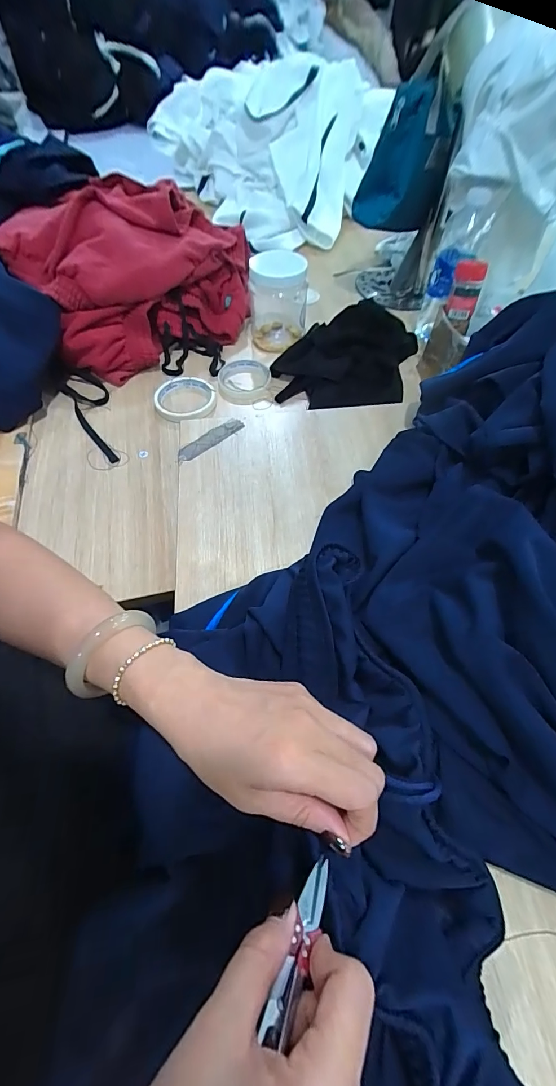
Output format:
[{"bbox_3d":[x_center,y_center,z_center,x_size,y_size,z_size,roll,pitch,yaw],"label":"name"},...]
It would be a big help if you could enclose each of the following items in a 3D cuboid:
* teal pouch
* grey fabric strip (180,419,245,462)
[{"bbox_3d":[0.215,-0.603,0.628,0.147,0.167,0.043,-8,61,-24],"label":"teal pouch"},{"bbox_3d":[-0.089,-0.138,0.517,0.099,0.004,0.024,-38,76,-21],"label":"grey fabric strip"}]

